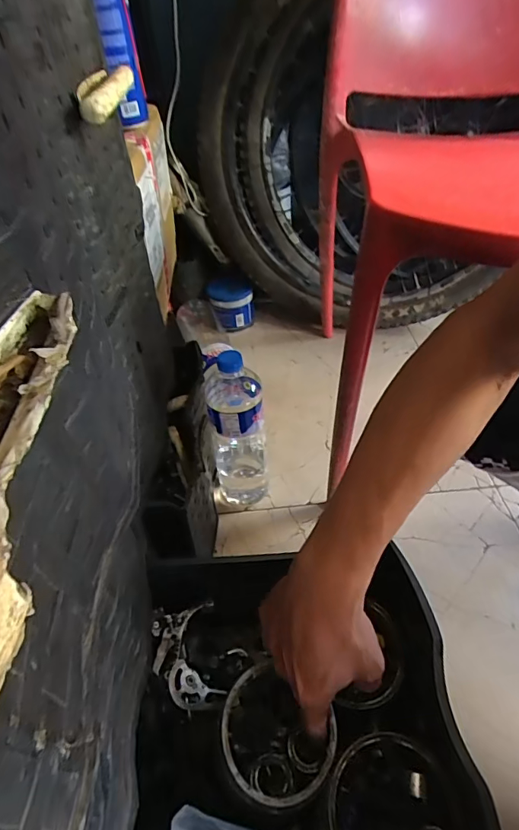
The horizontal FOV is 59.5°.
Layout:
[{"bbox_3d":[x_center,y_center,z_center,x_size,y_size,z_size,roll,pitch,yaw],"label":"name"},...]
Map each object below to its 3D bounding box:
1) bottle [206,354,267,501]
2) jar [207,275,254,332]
[{"bbox_3d":[-0.033,0.025,0.653,0.077,0.267,0.083,-9,45,-5],"label":"bottle"},{"bbox_3d":[-0.067,-0.258,1.071,0.097,0.105,0.091,-2,45,2],"label":"jar"}]

